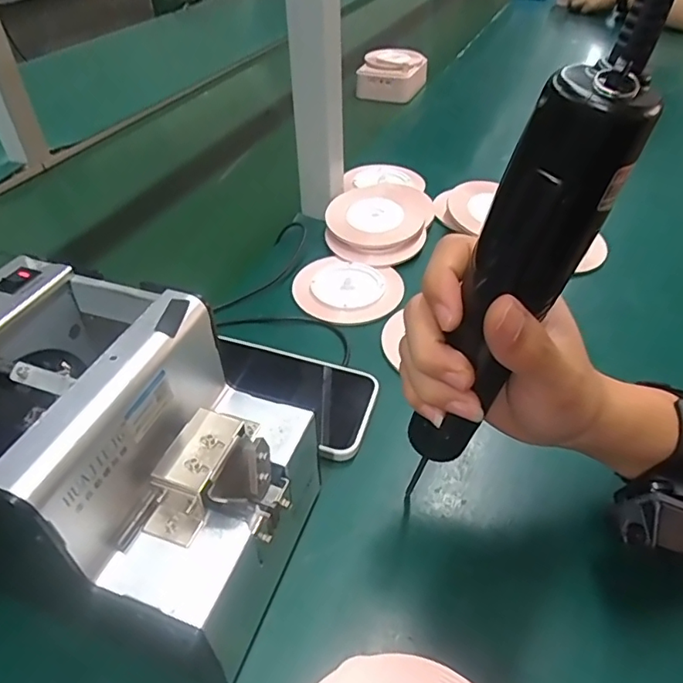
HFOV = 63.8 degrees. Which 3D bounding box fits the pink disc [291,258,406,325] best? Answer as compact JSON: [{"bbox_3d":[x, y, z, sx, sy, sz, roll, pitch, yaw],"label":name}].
[{"bbox_3d":[0.006,-0.051,0.512,0.097,0.006,0.085,11,44,13],"label":"pink disc"}]

